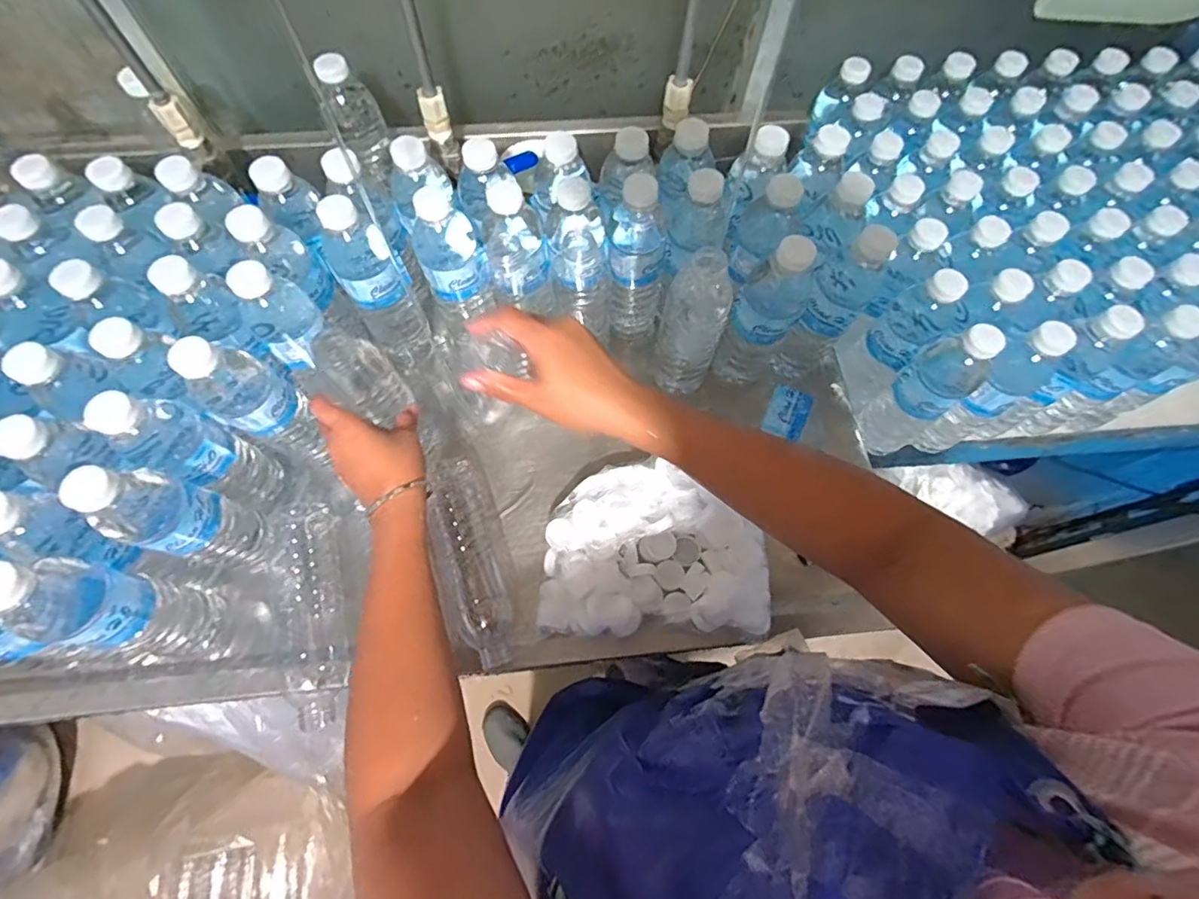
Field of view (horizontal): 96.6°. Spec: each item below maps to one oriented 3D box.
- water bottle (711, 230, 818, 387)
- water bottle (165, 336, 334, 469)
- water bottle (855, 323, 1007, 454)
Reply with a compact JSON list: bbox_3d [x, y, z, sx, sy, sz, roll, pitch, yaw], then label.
[{"bbox_3d":[0.168,-0.132,0.546,0.070,0.204,0.060,34,70,12],"label":"water bottle"},{"bbox_3d":[-0.318,-0.046,0.491,0.058,0.176,0.059,29,69,10],"label":"water bottle"},{"bbox_3d":[0.342,-0.062,0.561,0.061,0.196,0.061,1,67,-2],"label":"water bottle"}]

